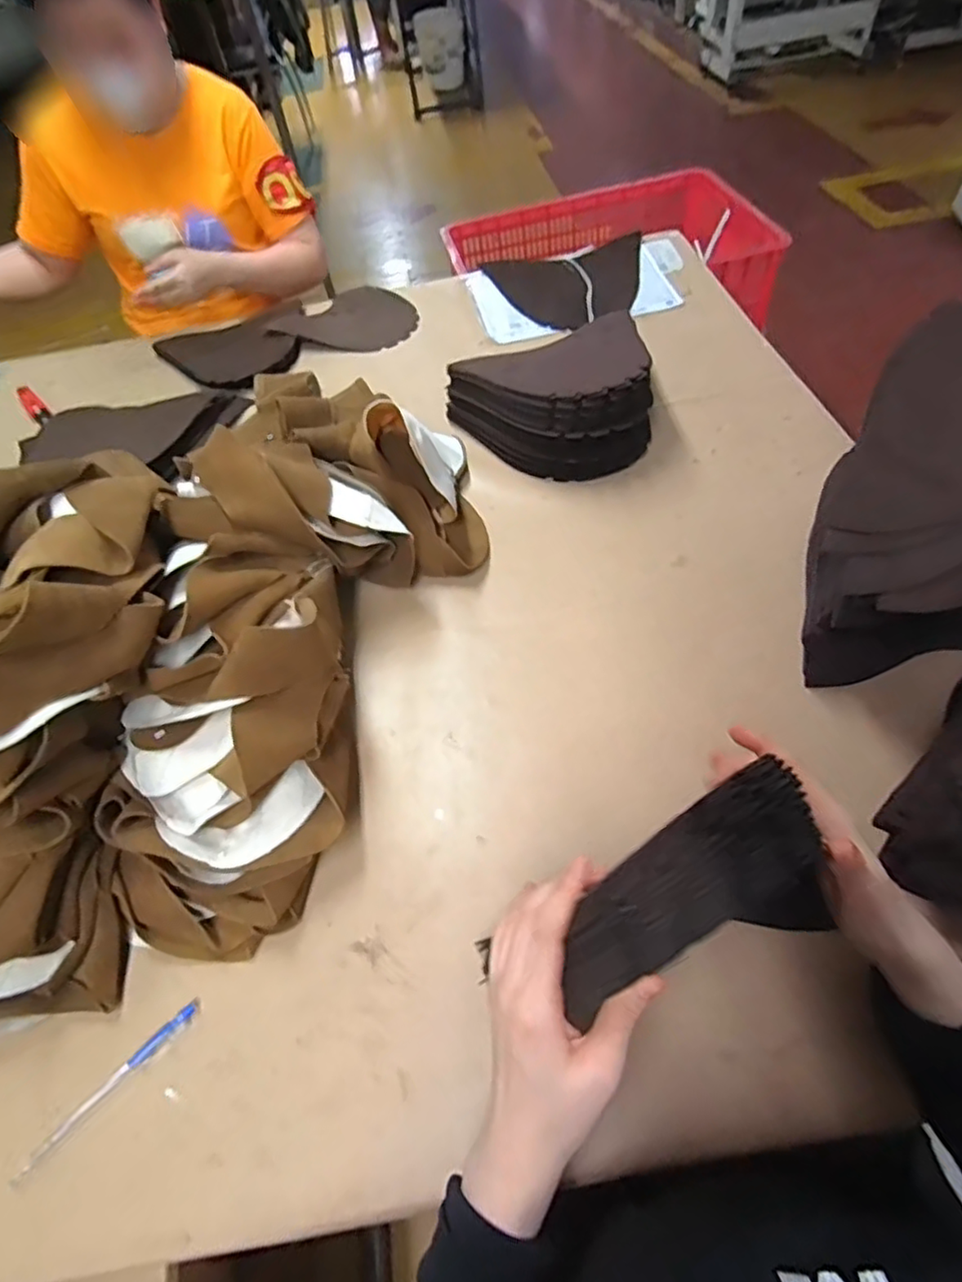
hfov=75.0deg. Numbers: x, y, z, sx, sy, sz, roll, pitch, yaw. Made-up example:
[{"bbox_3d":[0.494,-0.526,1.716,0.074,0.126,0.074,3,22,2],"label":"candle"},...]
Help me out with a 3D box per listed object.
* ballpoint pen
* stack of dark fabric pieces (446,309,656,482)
[{"bbox_3d":[-0.259,0.312,0.440,0.015,0.013,0.135,36,66,27],"label":"ballpoint pen"},{"bbox_3d":[0.086,-0.299,0.755,0.237,0.101,0.198,-10,54,-1],"label":"stack of dark fabric pieces"}]

